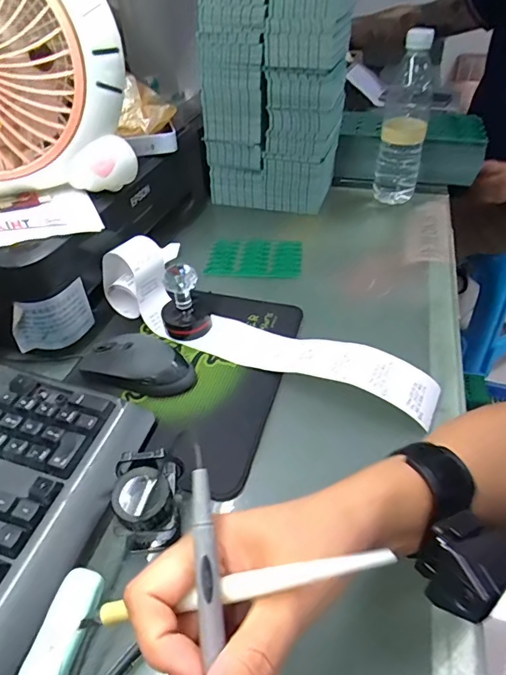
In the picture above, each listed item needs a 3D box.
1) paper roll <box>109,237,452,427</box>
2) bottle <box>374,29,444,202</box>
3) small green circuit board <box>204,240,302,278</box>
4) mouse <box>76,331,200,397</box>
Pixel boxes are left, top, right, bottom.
[{"bbox_3d":[-0.006,-0.022,0.450,0.383,0.071,0.069,21,47,24],"label":"paper roll"},{"bbox_3d":[0.225,-0.315,0.655,0.066,0.223,0.061,11,43,14],"label":"bottle"},{"bbox_3d":[0.002,-0.107,0.607,0.125,0.009,0.085,2,42,5],"label":"small green circuit board"},{"bbox_3d":[-0.112,0.024,0.431,0.111,0.031,0.051,7,43,11],"label":"mouse"}]

